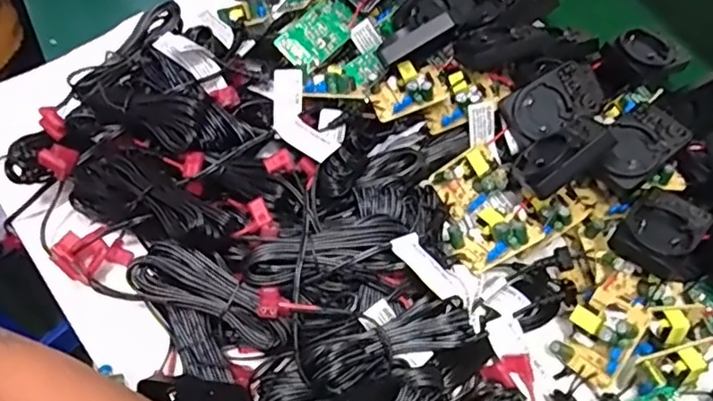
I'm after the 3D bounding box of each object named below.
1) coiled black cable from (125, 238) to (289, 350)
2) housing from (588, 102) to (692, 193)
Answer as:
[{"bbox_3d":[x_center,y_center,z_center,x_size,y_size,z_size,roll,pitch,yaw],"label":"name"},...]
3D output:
[{"bbox_3d":[-0.081,0.055,0.337,0.092,0.015,0.033,31,63,-2],"label":"coiled black cable"},{"bbox_3d":[0.175,-0.033,0.375,0.064,0.013,0.037,-33,66,-19],"label":"housing"}]

